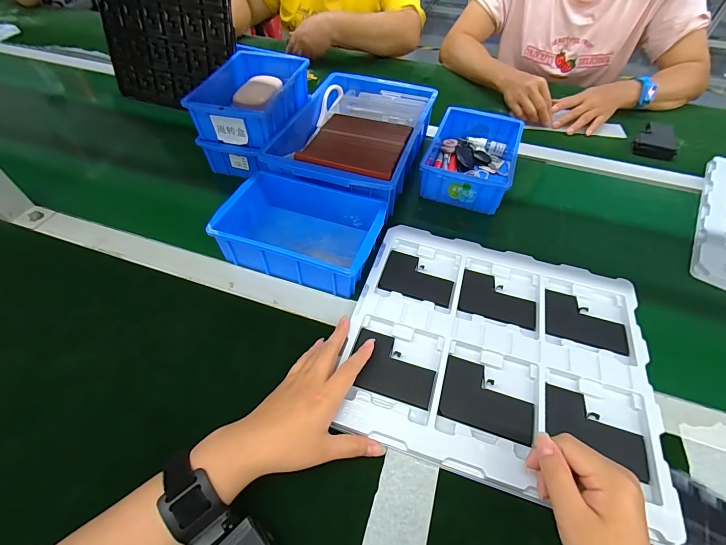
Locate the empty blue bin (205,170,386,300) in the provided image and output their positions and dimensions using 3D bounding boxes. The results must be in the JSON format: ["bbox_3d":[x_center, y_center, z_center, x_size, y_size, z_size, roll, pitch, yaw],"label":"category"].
[{"bbox_3d":[-0.079,-0.059,0.470,0.198,0.061,0.140,16,53,10],"label":"empty blue bin"}]

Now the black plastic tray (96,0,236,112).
[{"bbox_3d":[-0.395,-0.468,0.680,0.327,0.250,0.018,16,28,14],"label":"black plastic tray"}]

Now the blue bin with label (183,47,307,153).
[{"bbox_3d":[-0.185,-0.291,0.590,0.142,0.076,0.212,10,52,5],"label":"blue bin with label"}]

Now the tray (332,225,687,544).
[{"bbox_3d":[0.149,0.080,0.390,0.315,0.014,0.278,16,53,10],"label":"tray"}]

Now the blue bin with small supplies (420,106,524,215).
[{"bbox_3d":[0.180,-0.195,0.580,0.127,0.058,0.194,17,53,11],"label":"blue bin with small supplies"}]

